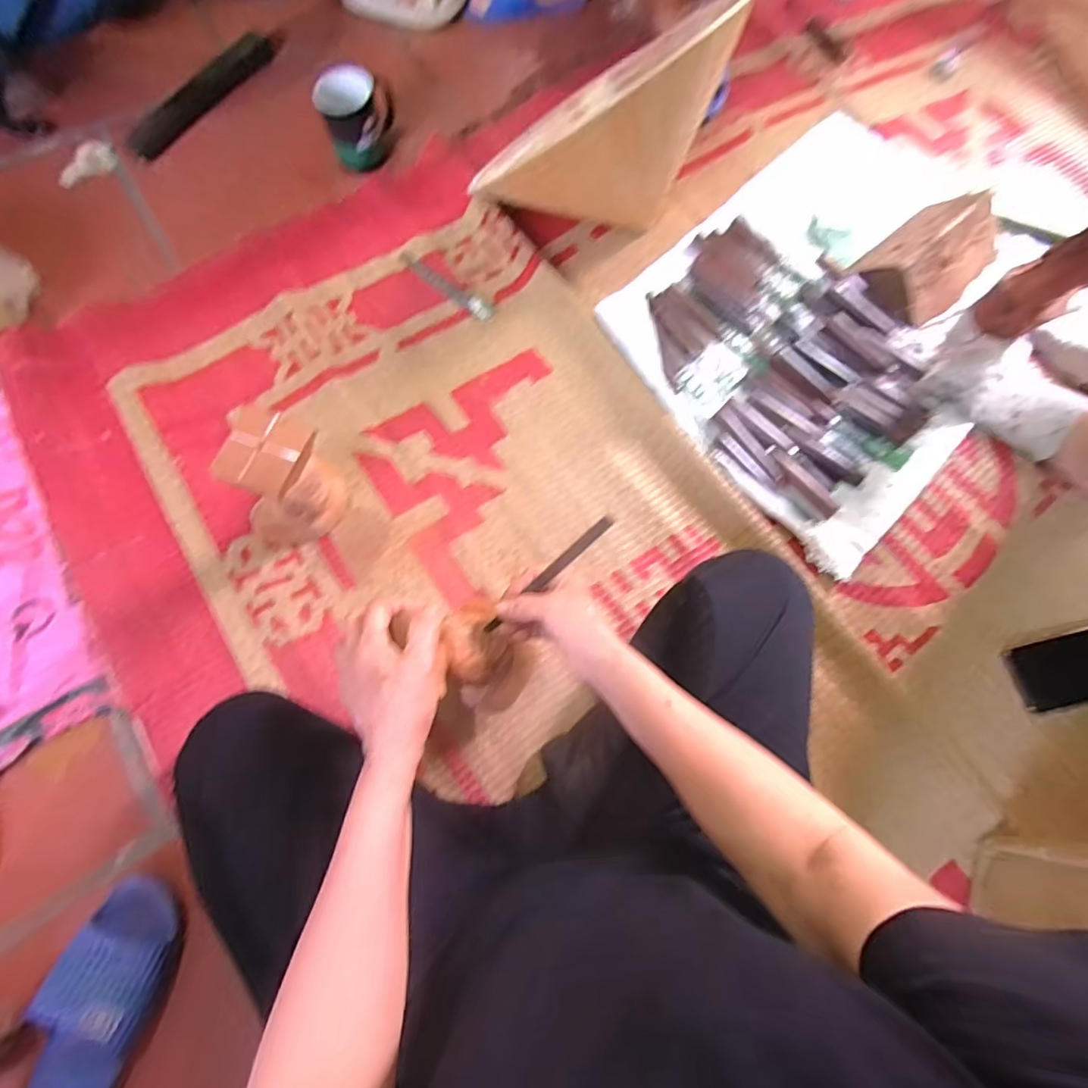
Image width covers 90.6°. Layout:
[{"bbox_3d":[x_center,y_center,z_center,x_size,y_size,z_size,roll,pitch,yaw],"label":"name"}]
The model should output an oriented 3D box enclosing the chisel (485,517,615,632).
[{"bbox_3d":[0.002,0.030,0.508,0.162,0.013,0.011,-43,78,13],"label":"chisel"}]

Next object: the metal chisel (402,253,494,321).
[{"bbox_3d":[-0.140,-0.373,0.776,0.163,0.012,0.027,35,76,9],"label":"metal chisel"}]

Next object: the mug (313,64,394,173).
[{"bbox_3d":[-0.278,-0.638,0.810,0.099,0.113,0.100,-14,74,-5],"label":"mug"}]

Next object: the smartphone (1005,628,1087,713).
[{"bbox_3d":[0.622,0.146,0.634,0.157,0.015,0.074,-12,74,-5],"label":"smartphone"}]

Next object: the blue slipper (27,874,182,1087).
[{"bbox_3d":[-0.413,0.434,0.498,0.089,0.053,0.211,19,74,4],"label":"blue slipper"}]

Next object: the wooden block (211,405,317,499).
[{"bbox_3d":[-0.269,-0.090,0.518,0.072,0.022,0.077,14,74,3],"label":"wooden block"}]

